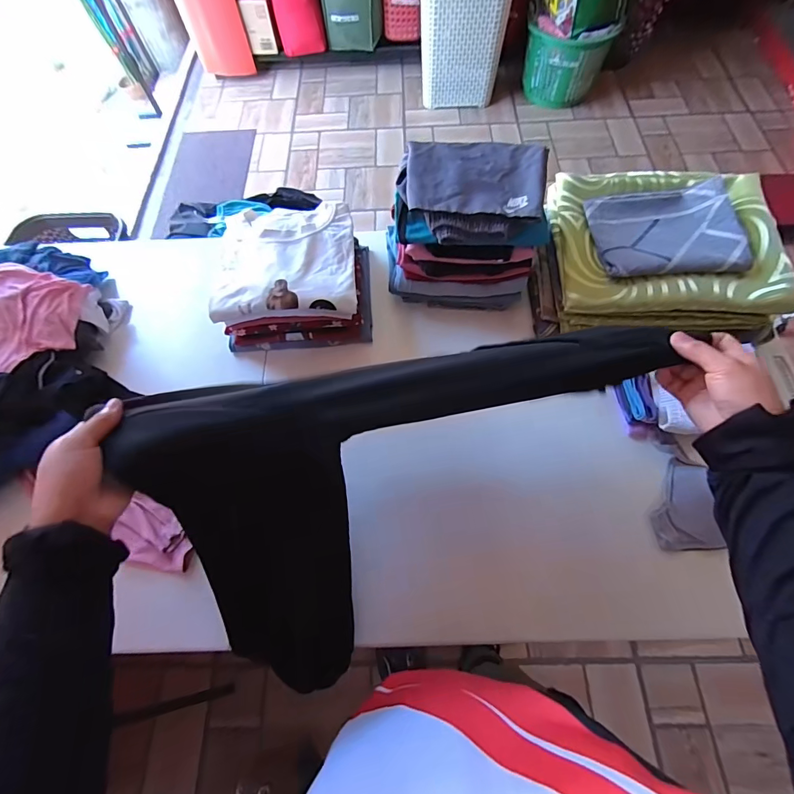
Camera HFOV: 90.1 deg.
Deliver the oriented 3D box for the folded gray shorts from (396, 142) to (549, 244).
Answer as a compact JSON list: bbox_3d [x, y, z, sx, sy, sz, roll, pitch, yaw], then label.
[{"bbox_3d":[0.112,-0.310,0.593,0.215,0.041,0.156,2,67,3],"label":"folded gray shorts"}]

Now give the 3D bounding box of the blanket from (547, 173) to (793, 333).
[{"bbox_3d":[0.431,-0.249,0.664,0.323,0.086,0.266,1,66,3],"label":"blanket"}]

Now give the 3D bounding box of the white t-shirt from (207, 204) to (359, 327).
[{"bbox_3d":[-0.185,-0.235,0.661,0.224,0.048,0.226,-5,66,0],"label":"white t-shirt"}]

